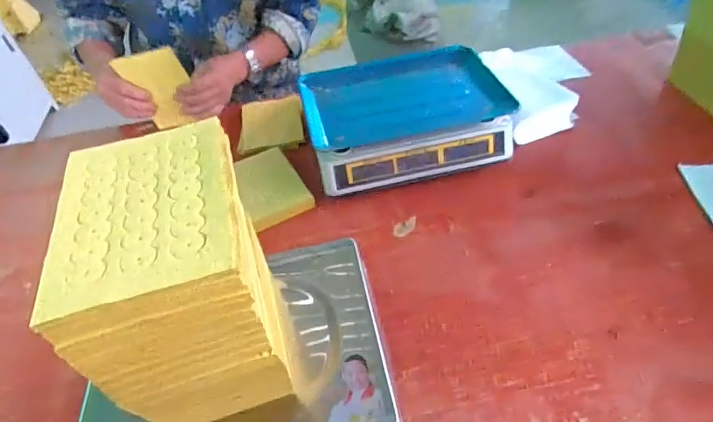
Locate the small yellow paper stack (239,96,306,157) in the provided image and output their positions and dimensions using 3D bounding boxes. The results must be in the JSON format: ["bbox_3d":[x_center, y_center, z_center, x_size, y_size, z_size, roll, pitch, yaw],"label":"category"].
[{"bbox_3d":[-0.169,-0.170,0.879,0.125,0.019,0.169,-9,46,-1],"label":"small yellow paper stack"}]

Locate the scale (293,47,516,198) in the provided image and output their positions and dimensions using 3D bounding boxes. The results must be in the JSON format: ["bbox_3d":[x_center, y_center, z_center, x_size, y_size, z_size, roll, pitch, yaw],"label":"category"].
[{"bbox_3d":[0.079,-0.162,0.773,0.333,0.108,0.254,-12,46,-5],"label":"scale"}]

